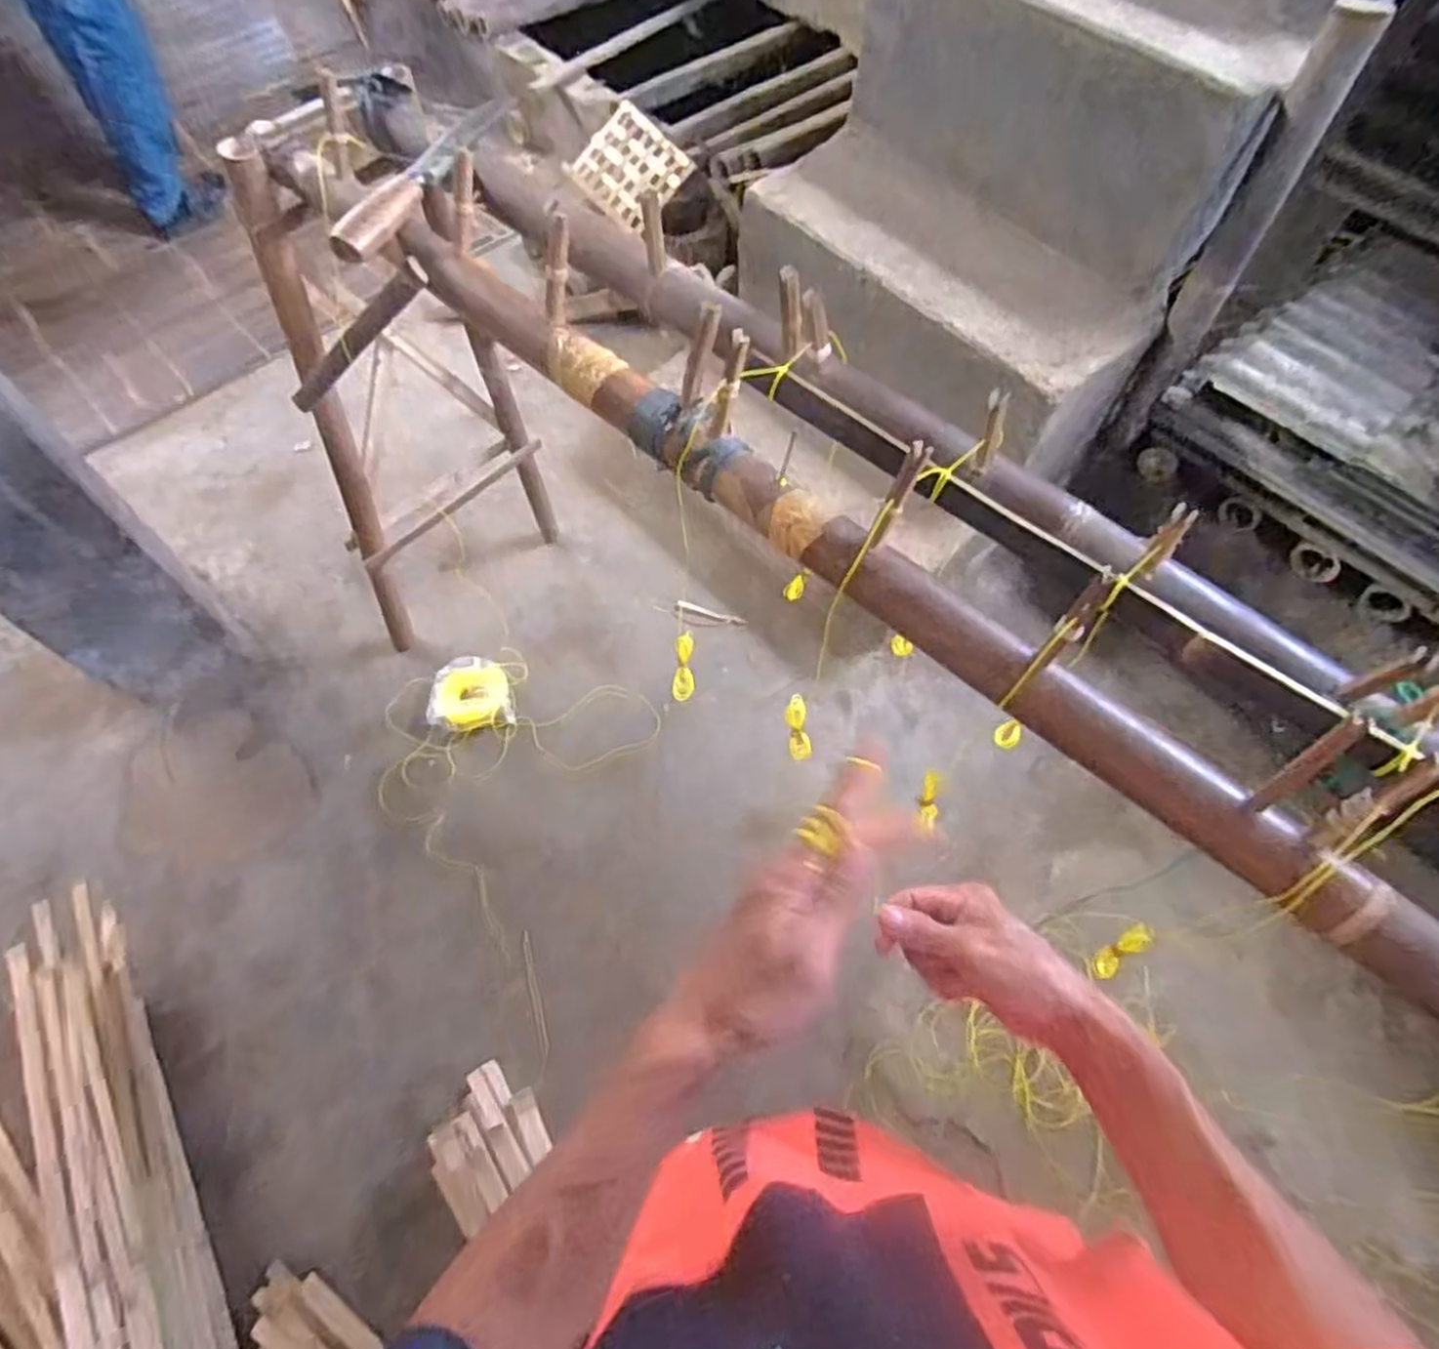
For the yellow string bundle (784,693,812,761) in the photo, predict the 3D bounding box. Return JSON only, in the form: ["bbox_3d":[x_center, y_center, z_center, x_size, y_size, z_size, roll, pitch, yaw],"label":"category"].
[{"bbox_3d":[0.082,0.057,0.817,0.023,0.079,0.015,-15,30,-10],"label":"yellow string bundle"}]

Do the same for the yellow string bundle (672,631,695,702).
[{"bbox_3d":[-0.043,-0.008,0.939,0.026,0.096,0.025,4,41,0],"label":"yellow string bundle"}]

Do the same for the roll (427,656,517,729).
[{"bbox_3d":[-0.466,0.034,1.450,0.149,0.051,0.138,1,62,-1],"label":"roll"}]

